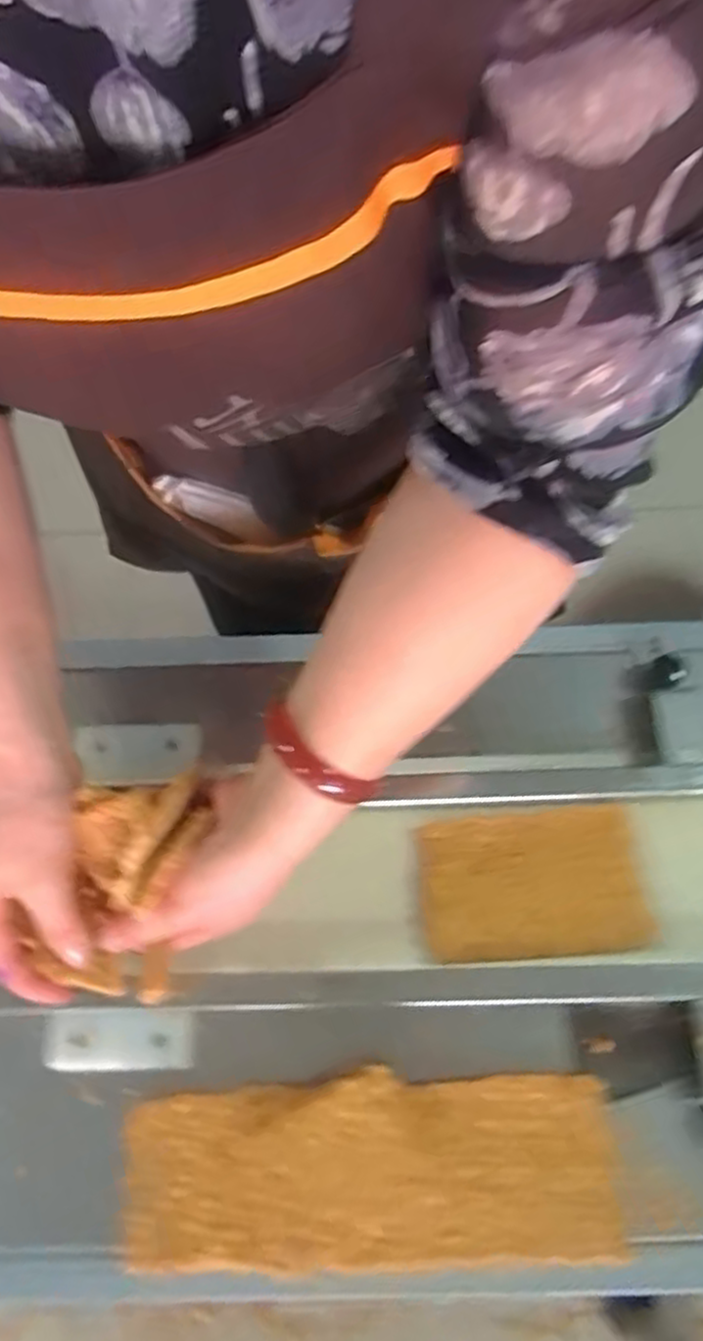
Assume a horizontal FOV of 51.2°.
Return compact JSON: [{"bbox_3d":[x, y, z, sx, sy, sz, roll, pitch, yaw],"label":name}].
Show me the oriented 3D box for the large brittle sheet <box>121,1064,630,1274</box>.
[{"bbox_3d":[0.008,0.270,0.397,0.264,0.024,0.086,-2,70,2],"label":"large brittle sheet"}]

